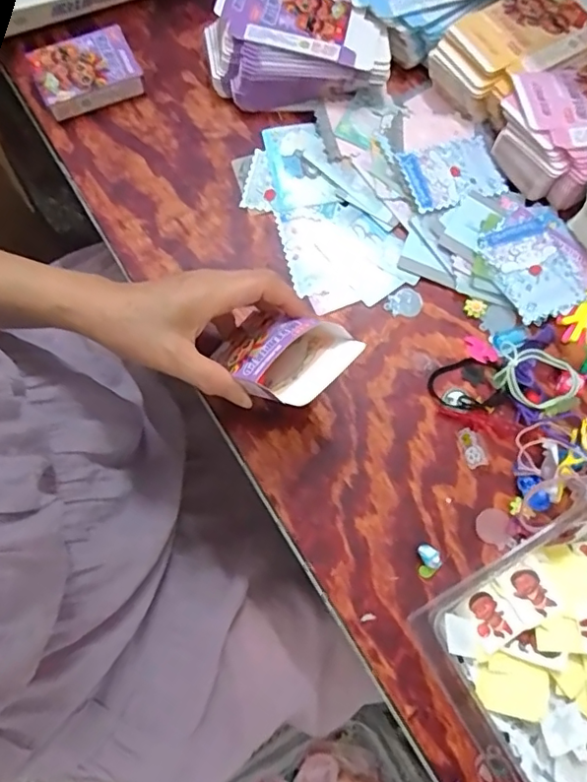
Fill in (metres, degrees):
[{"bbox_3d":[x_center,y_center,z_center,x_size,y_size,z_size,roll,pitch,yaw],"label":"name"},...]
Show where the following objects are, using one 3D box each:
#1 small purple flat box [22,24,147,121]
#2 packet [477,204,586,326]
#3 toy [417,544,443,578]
[{"bbox_3d":[-0.193,-0.296,0.517,0.090,0.026,0.063,-20,75,-6],"label":"small purple flat box"},{"bbox_3d":[0.210,-0.112,0.473,0.082,0.006,0.094,-30,76,-8],"label":"packet"},{"bbox_3d":[0.100,0.125,0.407,0.015,0.014,0.024,-5,74,-2],"label":"toy"}]

